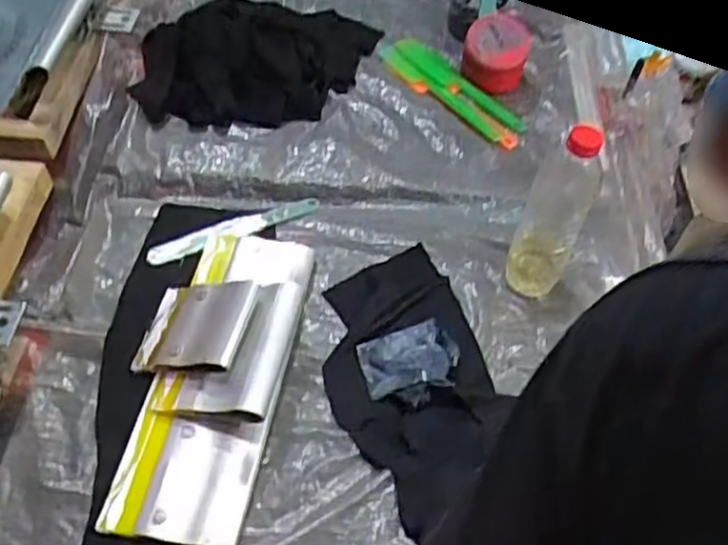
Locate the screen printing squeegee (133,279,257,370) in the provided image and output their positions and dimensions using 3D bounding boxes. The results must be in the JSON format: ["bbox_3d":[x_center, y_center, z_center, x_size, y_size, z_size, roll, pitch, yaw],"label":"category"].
[{"bbox_3d":[-0.170,0.057,0.743,0.127,0.027,0.097,-9,52,32],"label":"screen printing squeegee"}]

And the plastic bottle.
[{"bbox_3d":[0.202,-0.073,0.752,0.061,0.219,0.069,22,56,13],"label":"plastic bottle"}]

